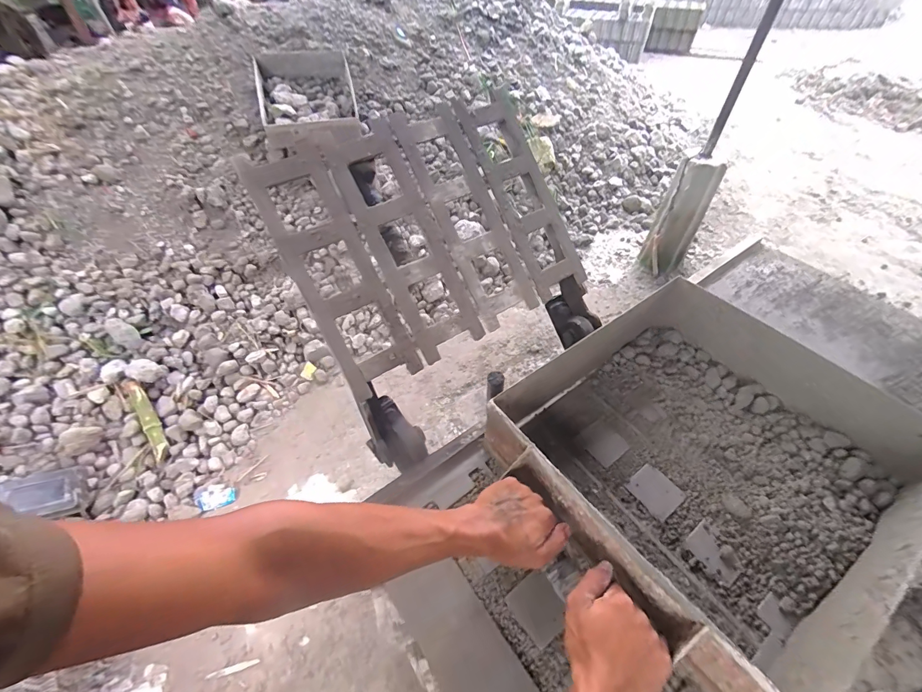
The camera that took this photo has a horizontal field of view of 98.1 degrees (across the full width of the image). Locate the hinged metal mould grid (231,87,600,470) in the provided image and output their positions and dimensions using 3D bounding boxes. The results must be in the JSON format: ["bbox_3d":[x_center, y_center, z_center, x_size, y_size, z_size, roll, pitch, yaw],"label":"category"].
[{"bbox_3d":[-0.022,-0.141,0.699,0.500,0.070,0.530,-27,98,-23],"label":"hinged metal mould grid"}]

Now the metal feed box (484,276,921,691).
[{"bbox_3d":[0.378,0.142,0.611,0.529,0.143,0.459,-33,56,-24],"label":"metal feed box"}]

